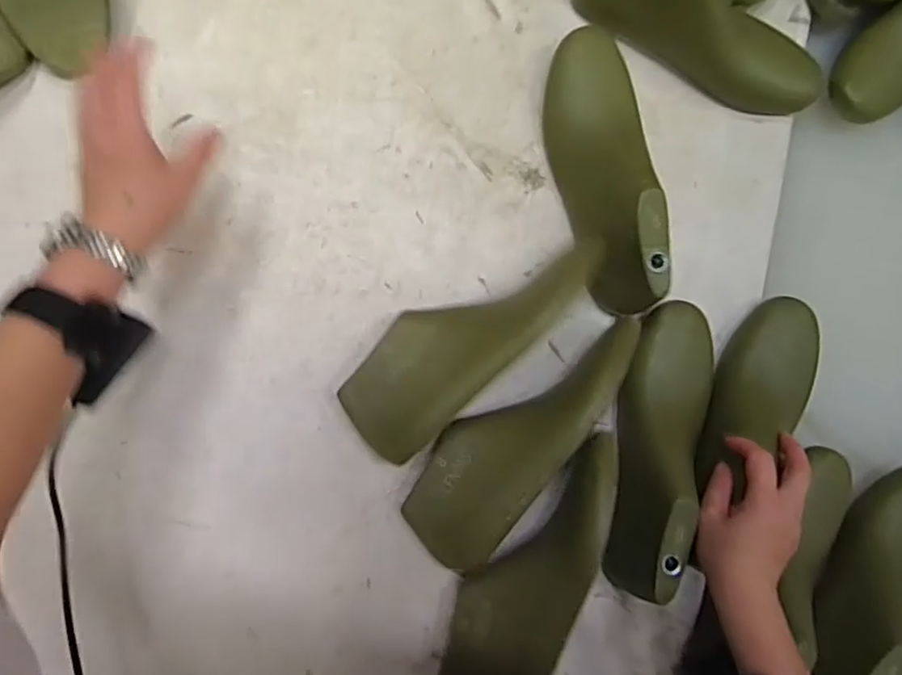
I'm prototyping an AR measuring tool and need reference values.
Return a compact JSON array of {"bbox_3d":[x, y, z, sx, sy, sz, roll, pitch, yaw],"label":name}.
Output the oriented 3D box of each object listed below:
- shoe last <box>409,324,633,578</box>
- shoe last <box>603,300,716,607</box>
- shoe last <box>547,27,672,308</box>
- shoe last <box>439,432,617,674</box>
[{"bbox_3d":[0.057,0.071,0.511,0.083,0.068,0.247,40,83,-5],"label":"shoe last"},{"bbox_3d":[0.179,0.089,0.518,0.077,0.080,0.247,17,72,-7],"label":"shoe last"},{"bbox_3d":[0.128,-0.145,0.525,0.072,0.089,0.242,-1,88,-8],"label":"shoe last"},{"bbox_3d":[0.067,0.184,0.503,0.077,0.072,0.228,24,85,-7],"label":"shoe last"}]

